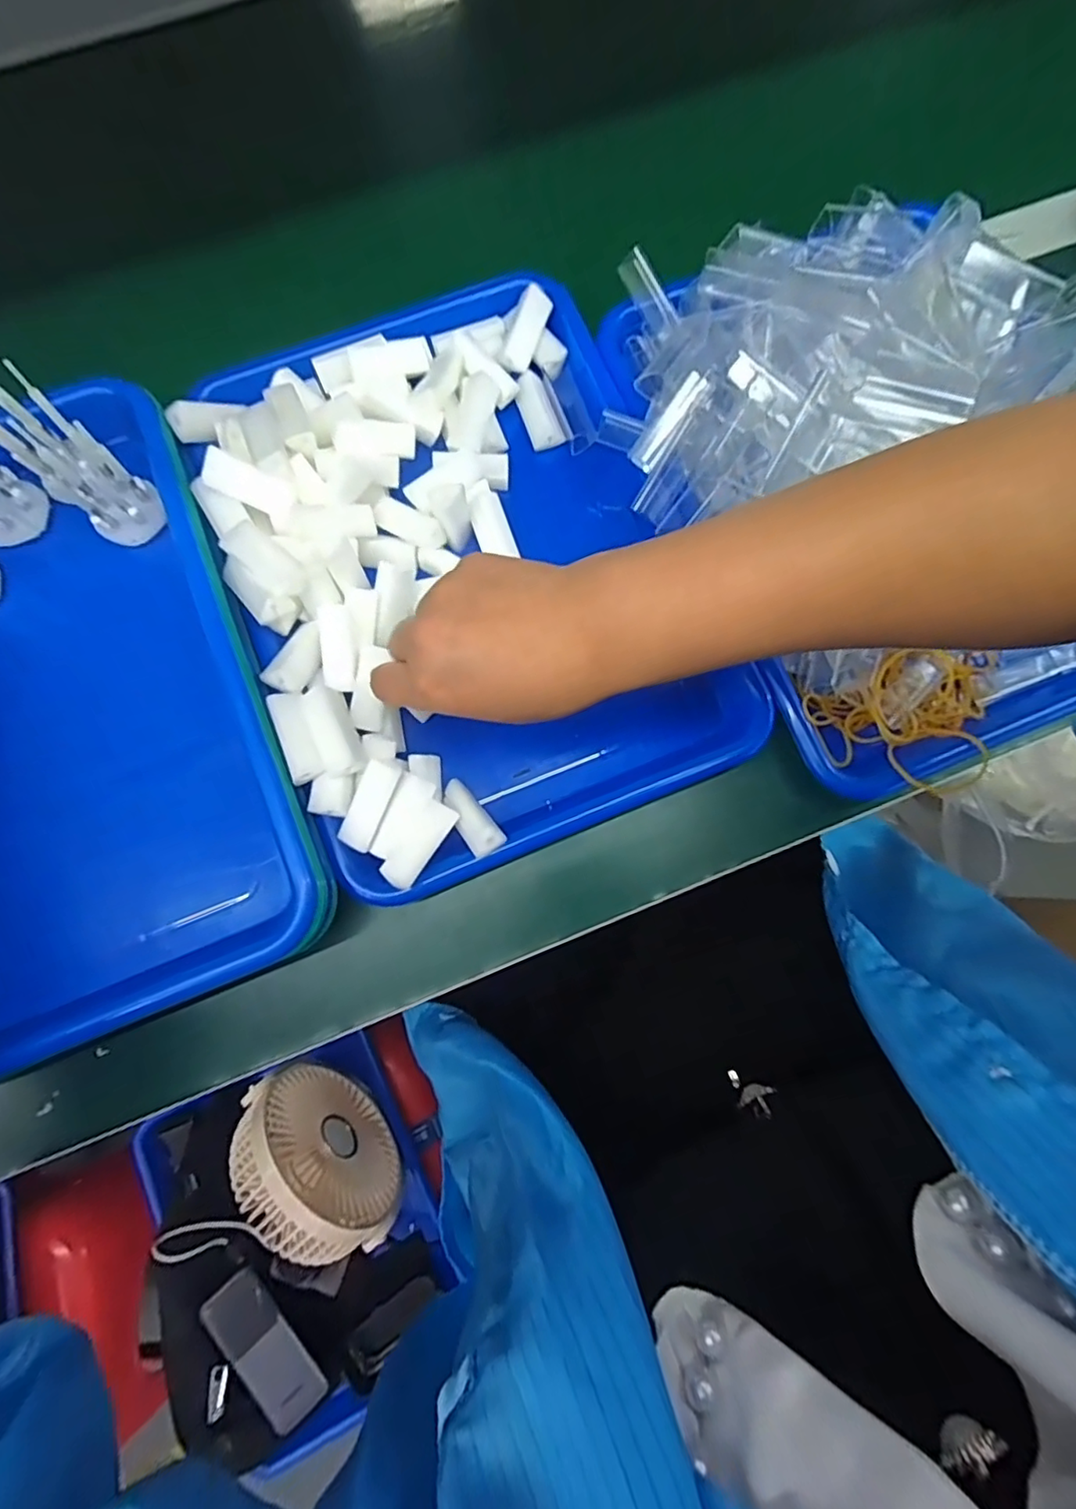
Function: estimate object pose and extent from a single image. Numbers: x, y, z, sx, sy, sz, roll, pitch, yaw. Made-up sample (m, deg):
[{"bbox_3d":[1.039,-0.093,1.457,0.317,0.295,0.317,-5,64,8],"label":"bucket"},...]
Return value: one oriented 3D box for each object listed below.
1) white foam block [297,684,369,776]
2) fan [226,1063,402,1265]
[{"bbox_3d":[-0.104,-0.013,0.302,0.021,0.013,0.049,-22,79,-5],"label":"white foam block"},{"bbox_3d":[-0.198,0.345,0.515,0.069,0.133,0.144,-43,82,-8],"label":"fan"}]

